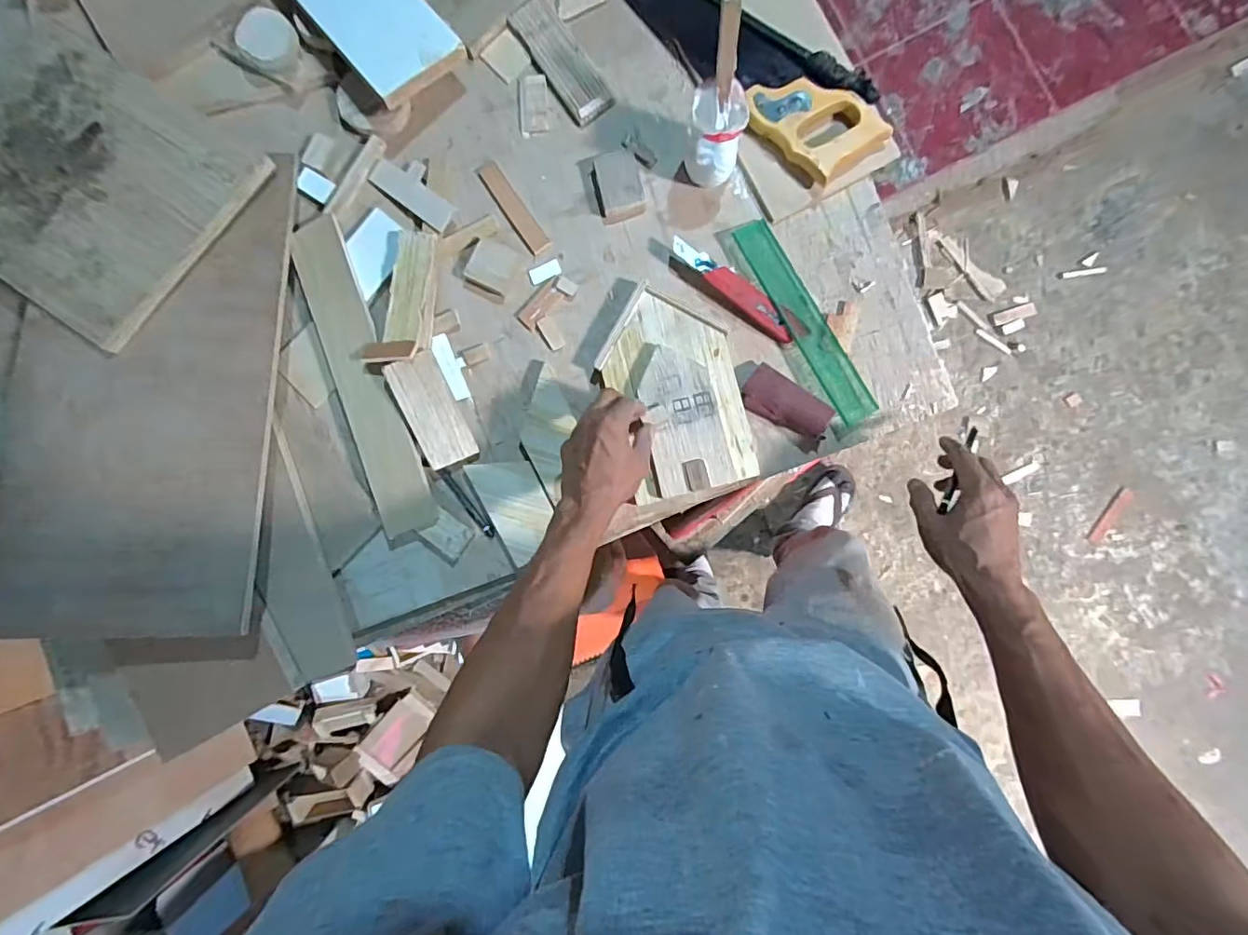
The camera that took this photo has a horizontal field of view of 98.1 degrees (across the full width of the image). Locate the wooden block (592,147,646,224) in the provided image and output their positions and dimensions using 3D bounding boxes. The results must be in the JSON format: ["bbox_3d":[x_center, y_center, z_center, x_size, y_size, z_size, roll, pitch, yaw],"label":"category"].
[{"bbox_3d":[-0.007,-0.327,0.626,0.054,0.020,0.075,-13,88,2],"label":"wooden block"}]

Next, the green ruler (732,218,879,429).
[{"bbox_3d":[0.205,-0.166,0.613,0.049,0.009,0.252,-28,86,-11],"label":"green ruler"}]

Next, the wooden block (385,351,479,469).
[{"bbox_3d":[-0.214,-0.062,0.612,0.055,0.020,0.129,-23,102,2],"label":"wooden block"}]

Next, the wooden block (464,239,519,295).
[{"bbox_3d":[-0.153,-0.233,0.625,0.050,0.007,0.052,21,89,3],"label":"wooden block"}]

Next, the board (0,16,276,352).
[{"bbox_3d":[-0.614,-0.326,0.607,0.358,0.019,0.271,32,81,5],"label":"board"}]

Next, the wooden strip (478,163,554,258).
[{"bbox_3d":[-0.132,-0.310,0.646,0.027,0.004,0.123,-36,87,1],"label":"wooden strip"}]

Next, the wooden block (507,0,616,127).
[{"bbox_3d":[-0.075,-0.477,0.638,0.051,0.010,0.155,-34,87,1],"label":"wooden block"}]

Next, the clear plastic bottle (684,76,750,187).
[{"bbox_3d":[0.096,-0.345,0.579,0.056,0.100,0.060,11,89,3],"label":"clear plastic bottle"}]

